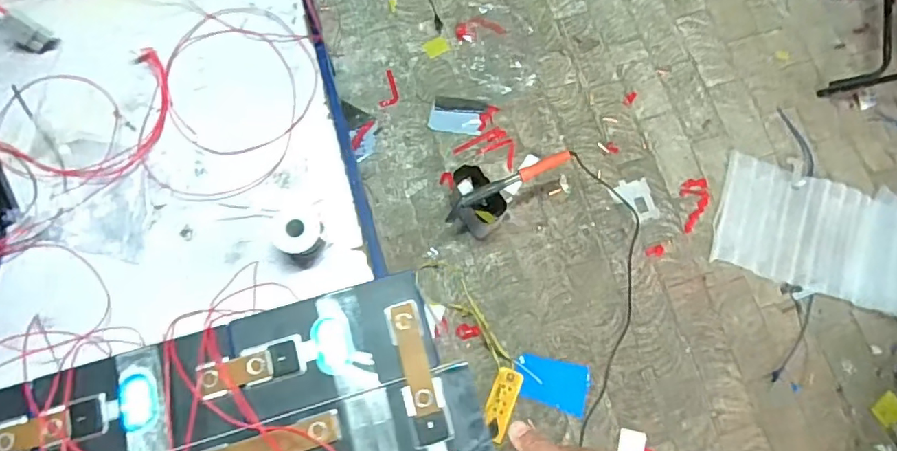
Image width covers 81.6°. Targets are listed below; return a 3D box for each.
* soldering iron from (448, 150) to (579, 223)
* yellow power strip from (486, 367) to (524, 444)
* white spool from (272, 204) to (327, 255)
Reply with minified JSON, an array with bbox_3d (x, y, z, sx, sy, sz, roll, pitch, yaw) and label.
[{"bbox_3d":[0.146,-0.103,1.208,0.335,0.043,0.034,-28,78,-7],"label":"soldering iron"},{"bbox_3d":[0.127,0.426,1.244,0.062,0.033,0.166,20,77,5],"label":"yellow power strip"},{"bbox_3d":[-0.170,0.009,0.594,0.048,0.052,0.049,0,76,0],"label":"white spool"}]

